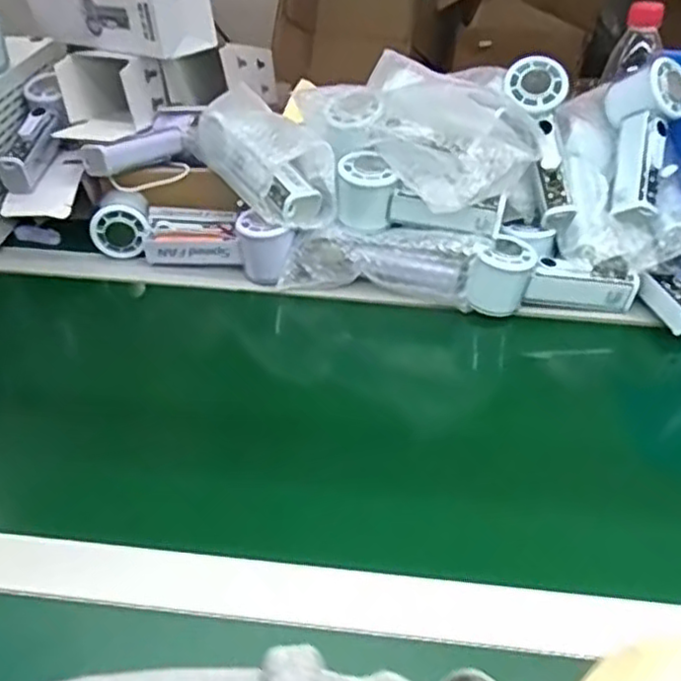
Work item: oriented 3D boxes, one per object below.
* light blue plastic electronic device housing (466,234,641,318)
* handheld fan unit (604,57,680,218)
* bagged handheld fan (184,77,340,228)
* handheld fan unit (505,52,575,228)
[{"bbox_3d":[0.194,-0.061,0.663,0.153,0.058,0.045,2,38,0],"label":"light blue plastic electronic device housing"},{"bbox_3d":[0.282,-0.188,0.669,0.072,0.048,0.153,11,81,11],"label":"handheld fan unit"},{"bbox_3d":[-0.079,-0.183,0.701,0.069,0.073,0.190,-21,44,-27],"label":"bagged handheld fan"},{"bbox_3d":[0.186,-0.185,0.661,0.059,0.156,0.045,-7,-2,-12],"label":"handheld fan unit"}]

